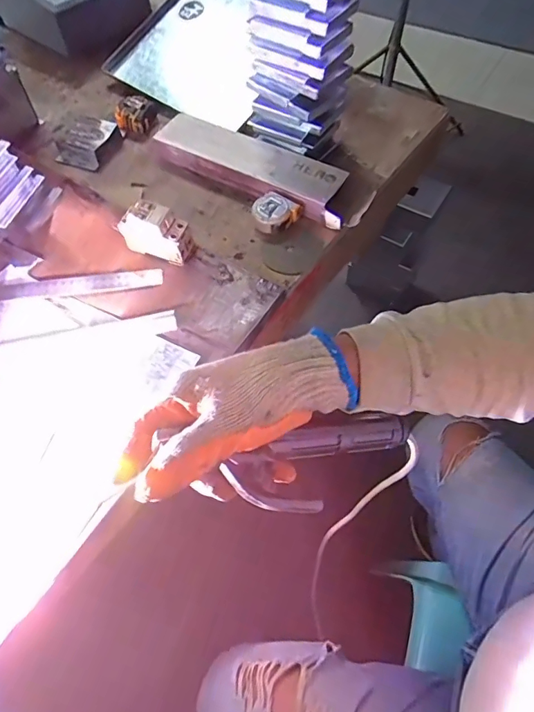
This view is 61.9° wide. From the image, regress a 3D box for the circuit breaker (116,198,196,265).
[{"bbox_3d":[-0.140,-0.154,0.569,0.085,0.079,0.034,21,62,13],"label":"circuit breaker"}]

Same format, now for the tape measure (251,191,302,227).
[{"bbox_3d":[0.010,-0.201,0.627,0.056,0.032,0.052,0,59,1],"label":"tape measure"}]

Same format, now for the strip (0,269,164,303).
[{"bbox_3d":[-0.282,-0.082,0.562,0.293,0.008,0.033,-8,69,-7],"label":"strip"}]

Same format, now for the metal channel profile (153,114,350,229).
[{"bbox_3d":[-0.018,-0.286,0.675,0.327,0.041,0.092,29,63,17],"label":"metal channel profile"}]

